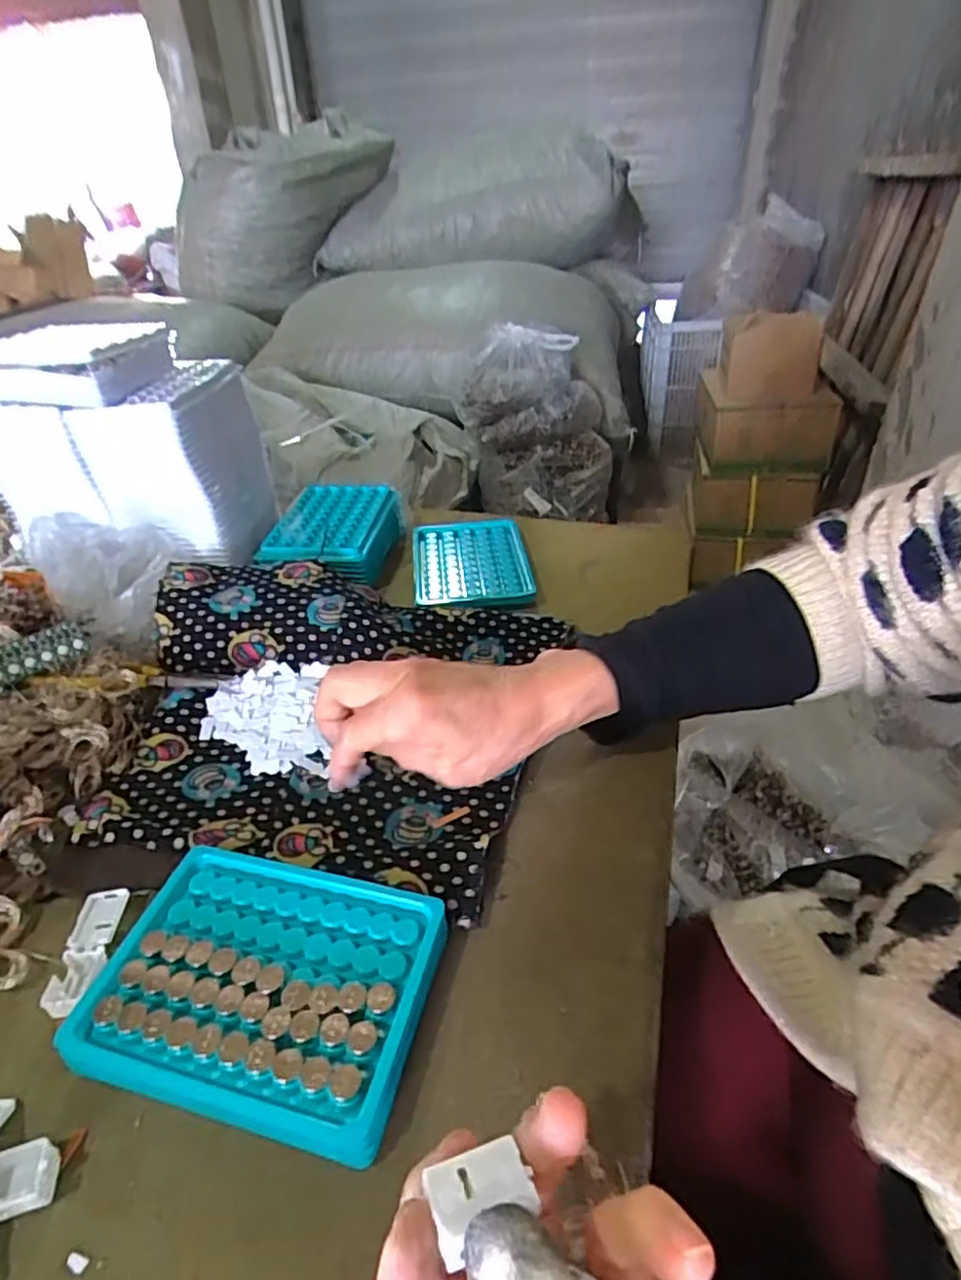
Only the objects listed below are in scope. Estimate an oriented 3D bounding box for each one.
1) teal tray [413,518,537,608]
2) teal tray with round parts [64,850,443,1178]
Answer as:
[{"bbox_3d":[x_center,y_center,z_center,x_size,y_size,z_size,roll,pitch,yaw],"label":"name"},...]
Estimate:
[{"bbox_3d":[-0.008,-0.068,0.577,0.098,0.010,0.144,-3,37,-4],"label":"teal tray"},{"bbox_3d":[-0.090,0.144,0.281,0.134,0.026,0.099,9,38,12],"label":"teal tray with round parts"}]

